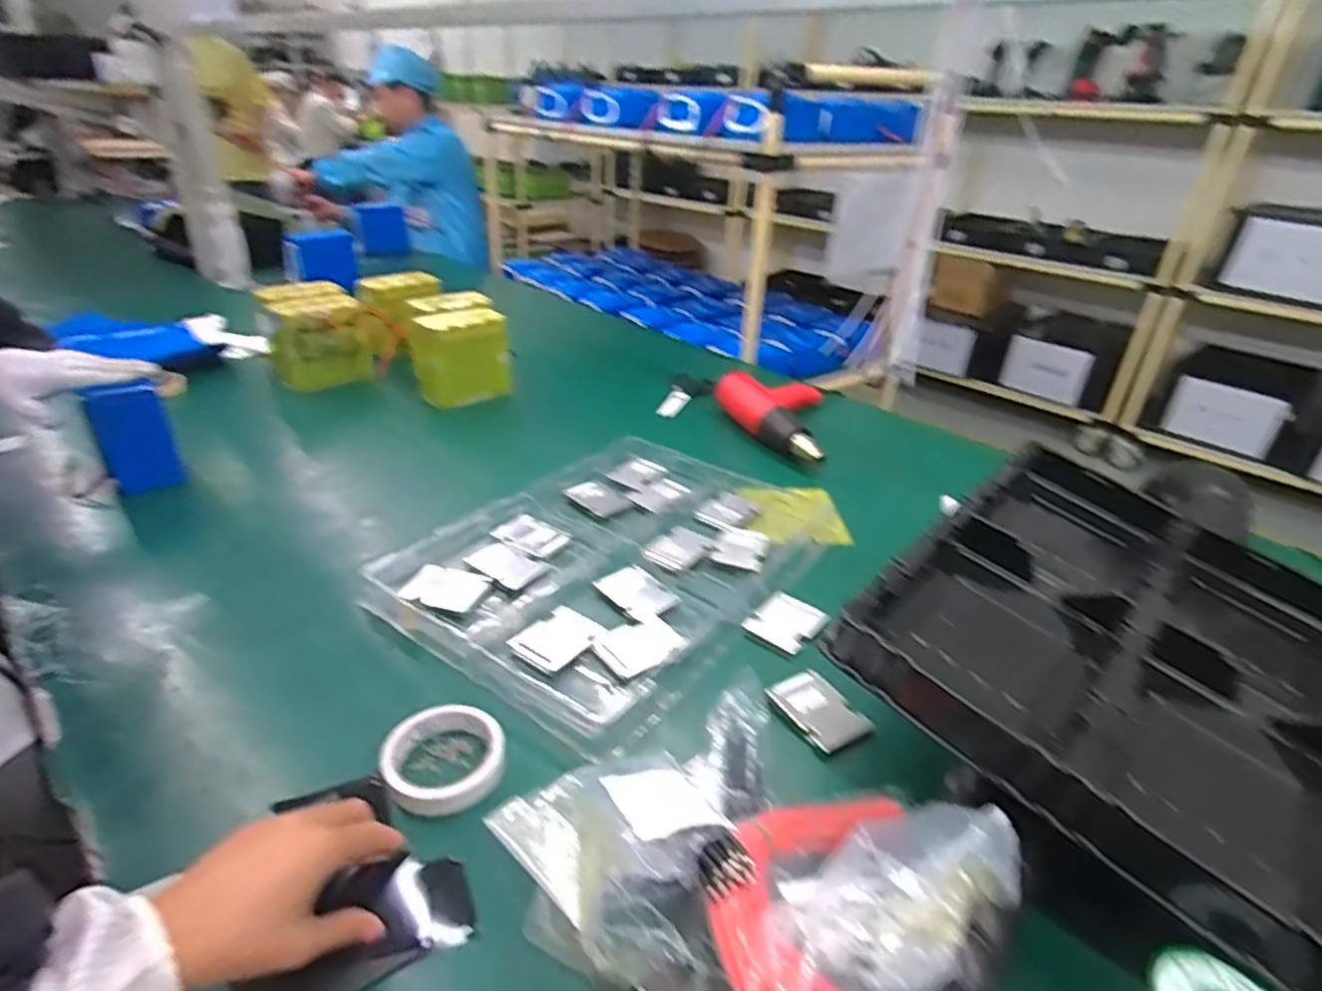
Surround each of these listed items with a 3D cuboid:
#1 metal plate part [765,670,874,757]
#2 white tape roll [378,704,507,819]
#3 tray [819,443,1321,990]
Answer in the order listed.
[{"bbox_3d":[0.143,0.192,0.628,0.066,0.011,0.085,-15,35,-39],"label":"metal plate part"},{"bbox_3d":[-0.175,0.213,0.569,0.090,0.027,0.095,2,30,-1],"label":"white tape roll"},{"bbox_3d":[0.392,0.122,0.588,0.333,0.060,0.455,35,40,28],"label":"tray"}]

